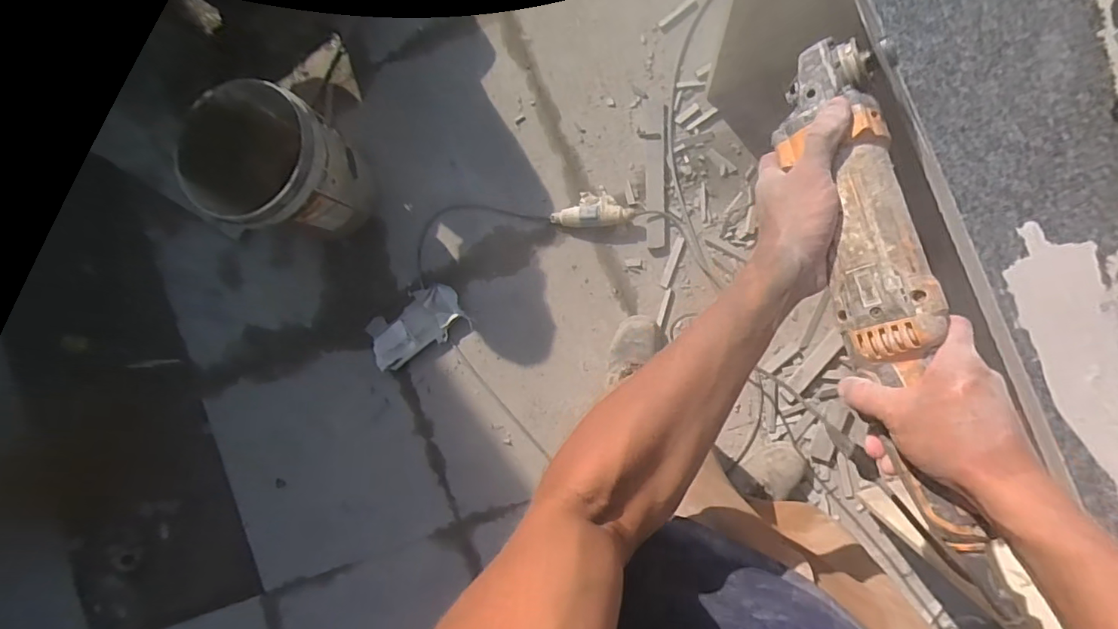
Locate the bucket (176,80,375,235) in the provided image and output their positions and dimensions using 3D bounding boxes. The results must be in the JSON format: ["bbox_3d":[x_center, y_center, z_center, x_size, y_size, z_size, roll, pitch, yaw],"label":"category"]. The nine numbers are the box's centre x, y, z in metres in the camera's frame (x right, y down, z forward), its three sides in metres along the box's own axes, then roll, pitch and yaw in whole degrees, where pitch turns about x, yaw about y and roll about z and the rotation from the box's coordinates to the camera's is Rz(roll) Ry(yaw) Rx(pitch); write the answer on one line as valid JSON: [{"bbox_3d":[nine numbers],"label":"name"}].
[{"bbox_3d":[-0.579,-0.311,1.070,0.281,0.285,0.274,0,89,10],"label":"bucket"}]

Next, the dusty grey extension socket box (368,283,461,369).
[{"bbox_3d":[-0.352,0.028,1.237,0.257,0.048,0.127,-31,84,8],"label":"dusty grey extension socket box"}]

